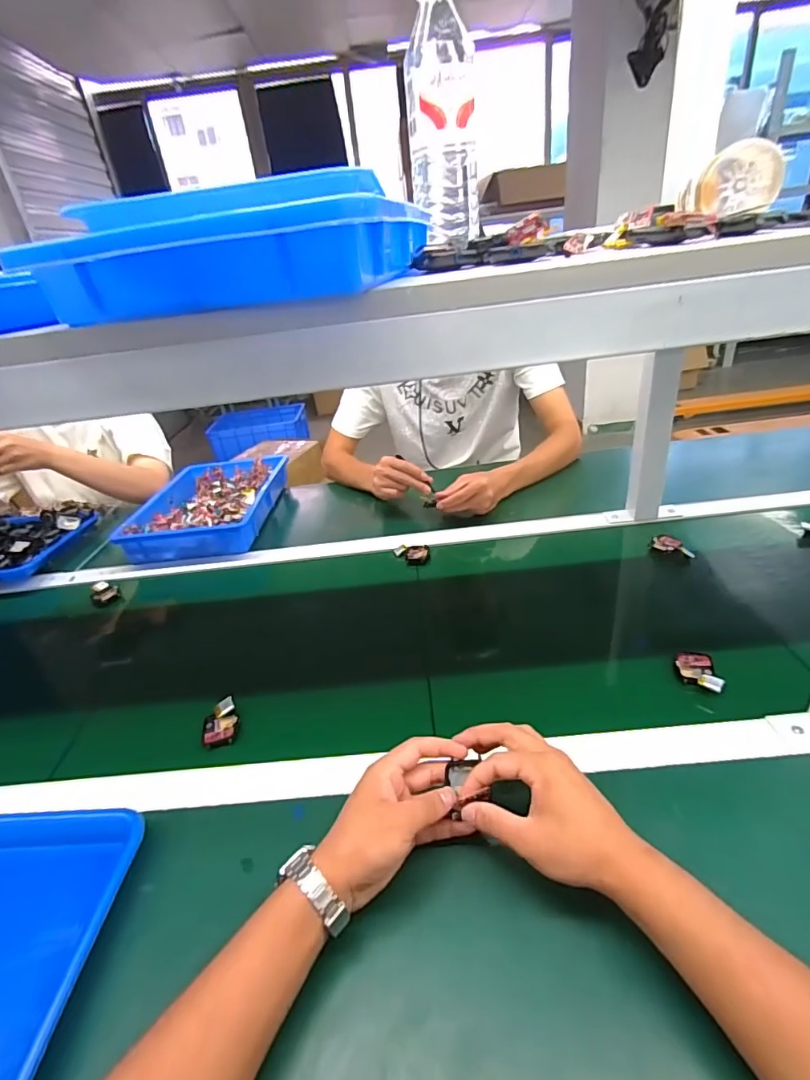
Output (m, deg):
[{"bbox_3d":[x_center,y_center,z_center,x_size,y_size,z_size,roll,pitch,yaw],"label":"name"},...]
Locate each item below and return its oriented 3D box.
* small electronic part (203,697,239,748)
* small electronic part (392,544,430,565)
[{"bbox_3d":[-0.207,0.205,0.561,0.036,0.017,0.051,-15,32,-12],"label":"small electronic part"},{"bbox_3d":[0.009,0.024,0.830,0.062,0.014,0.039,5,33,20],"label":"small electronic part"}]

